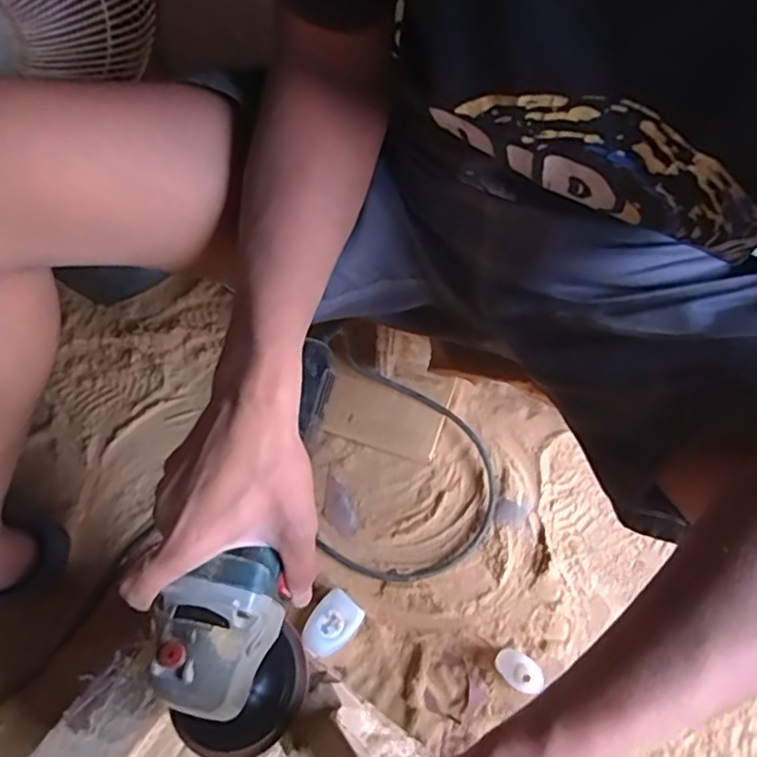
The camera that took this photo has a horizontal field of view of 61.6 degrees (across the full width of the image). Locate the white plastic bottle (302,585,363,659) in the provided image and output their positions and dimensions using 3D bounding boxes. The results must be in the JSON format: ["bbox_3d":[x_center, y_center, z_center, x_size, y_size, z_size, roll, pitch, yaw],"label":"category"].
[{"bbox_3d":[-0.047,0.247,0.636,0.043,0.026,0.061,38,70,20],"label":"white plastic bottle"}]

